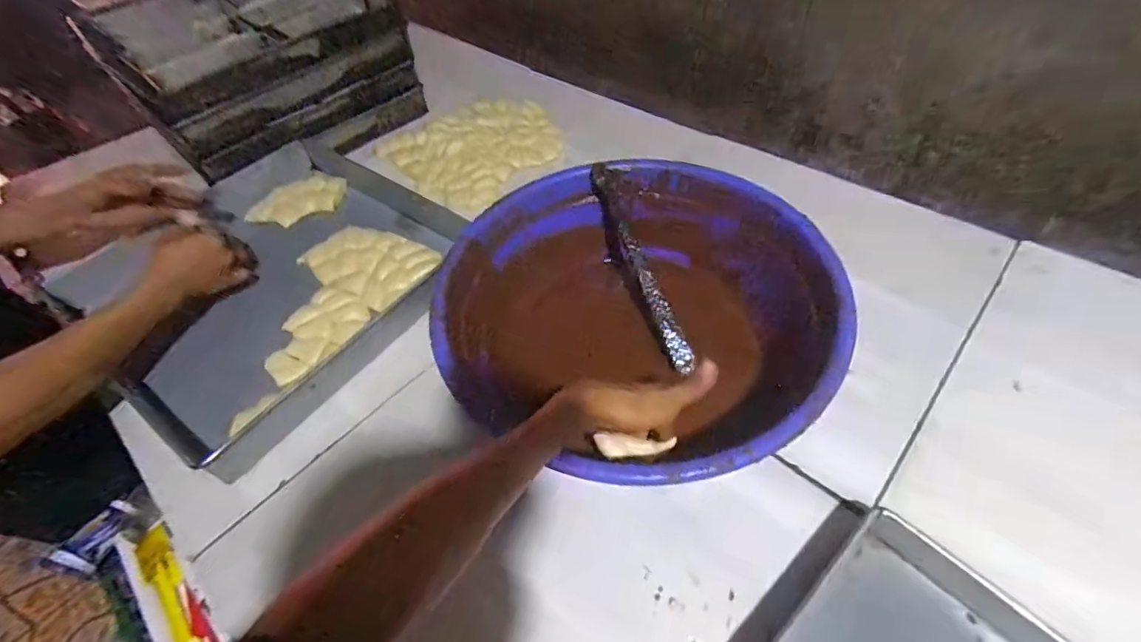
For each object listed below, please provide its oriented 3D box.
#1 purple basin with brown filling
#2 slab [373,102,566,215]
[{"bbox_3d":[0.081,-0.007,0.571,0.381,0.134,0.405,-3,51,4],"label":"purple basin with brown filling"},{"bbox_3d":[-0.181,-0.332,0.938,0.280,0.023,0.289,31,61,27],"label":"slab"}]

